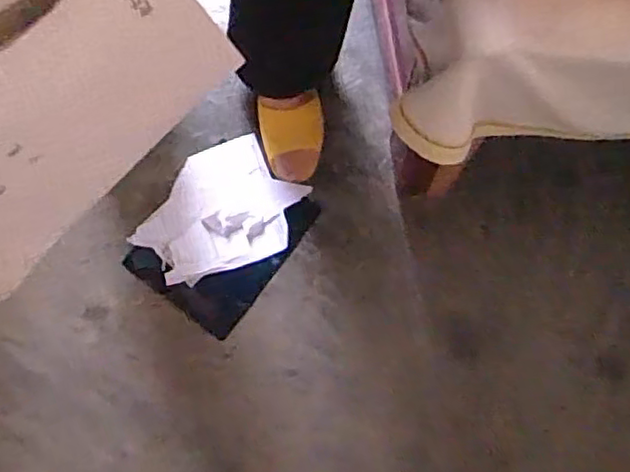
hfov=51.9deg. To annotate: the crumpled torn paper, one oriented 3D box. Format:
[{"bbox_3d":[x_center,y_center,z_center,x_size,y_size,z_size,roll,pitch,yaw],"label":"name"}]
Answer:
[{"bbox_3d":[-0.147,-0.042,0.980,0.243,0.019,0.185,-22,79,-2],"label":"crumpled torn paper"}]

